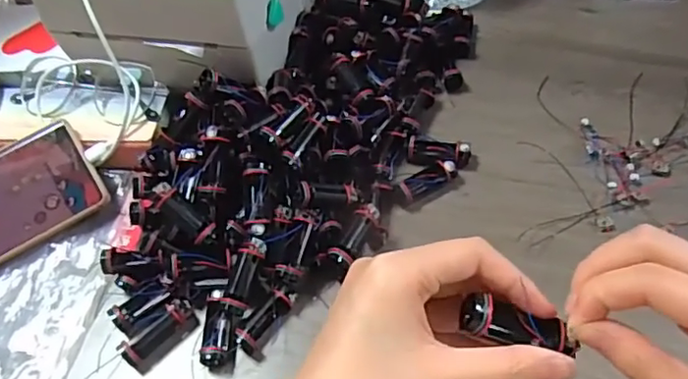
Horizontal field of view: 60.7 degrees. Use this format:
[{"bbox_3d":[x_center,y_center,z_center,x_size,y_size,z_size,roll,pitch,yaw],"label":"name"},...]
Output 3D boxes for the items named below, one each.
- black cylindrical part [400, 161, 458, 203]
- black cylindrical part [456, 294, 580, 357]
[{"bbox_3d":[0.061,-0.006,0.426,0.044,0.014,0.015,-26,56,-13],"label":"black cylindrical part"},{"bbox_3d":[0.071,0.057,0.246,0.050,0.017,0.015,20,54,-12],"label":"black cylindrical part"}]

